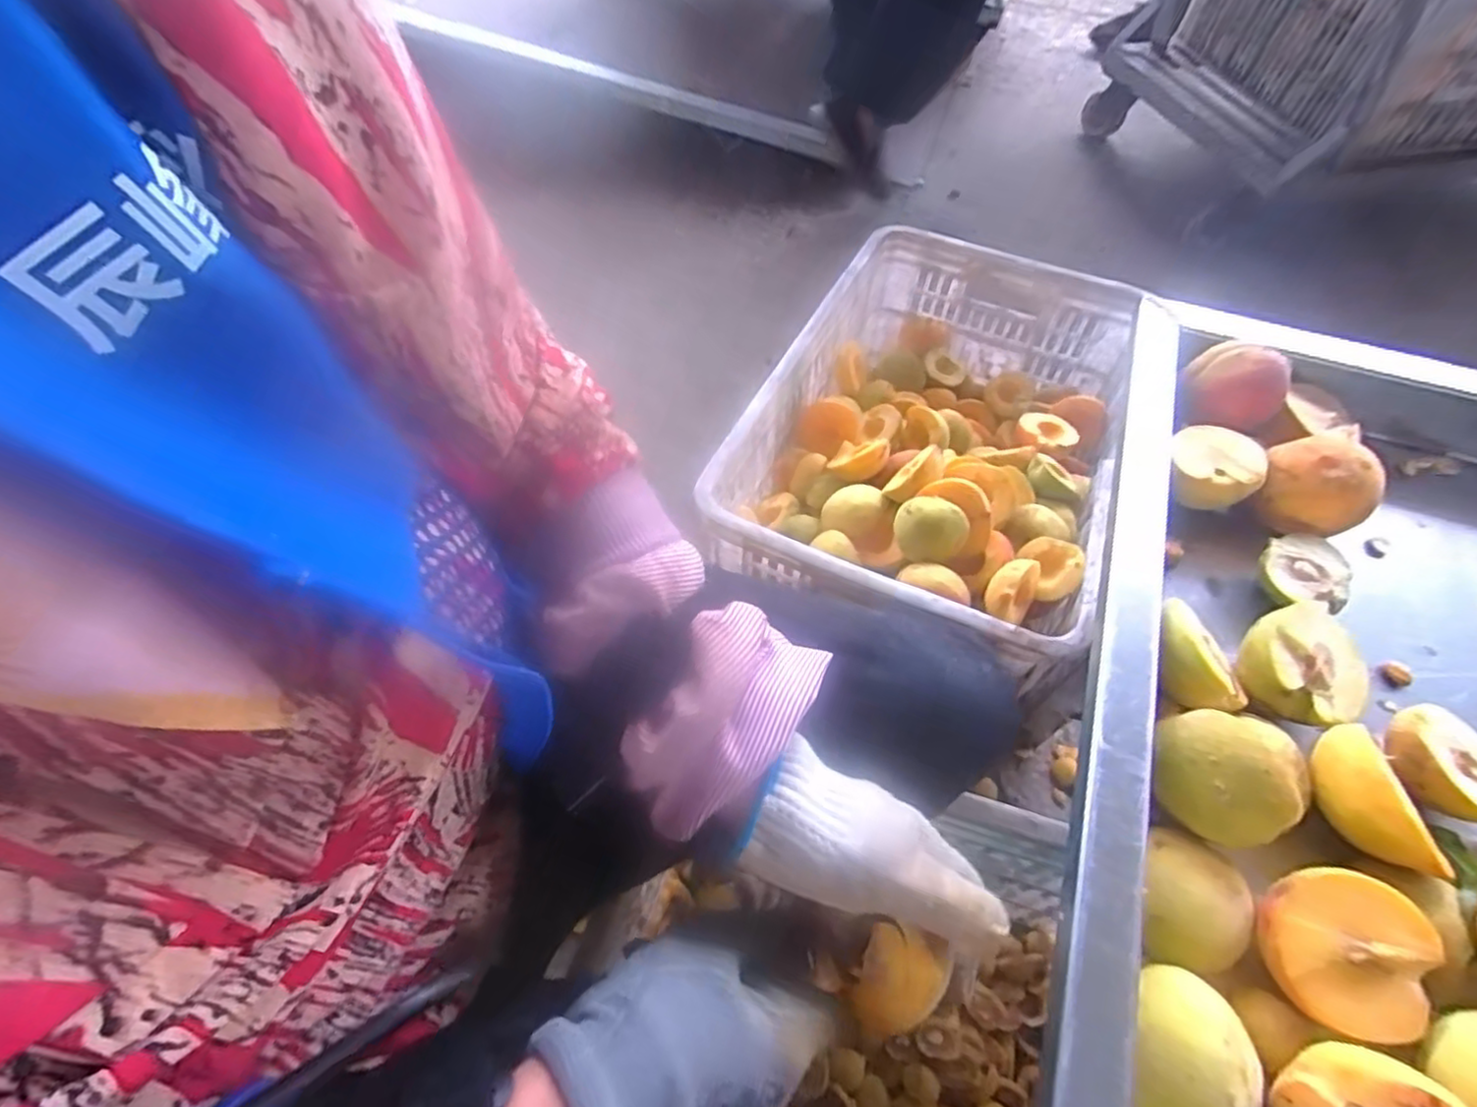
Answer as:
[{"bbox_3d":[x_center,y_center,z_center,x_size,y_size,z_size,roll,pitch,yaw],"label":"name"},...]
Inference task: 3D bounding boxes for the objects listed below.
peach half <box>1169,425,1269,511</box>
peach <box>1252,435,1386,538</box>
[{"bbox_3d":[0.304,-0.052,0.432,0.051,0.032,0.051,5,57,24],"label":"peach half"},{"bbox_3d":[0.361,-0.041,0.423,0.060,0.050,0.060,-29,62,-19],"label":"peach"}]

